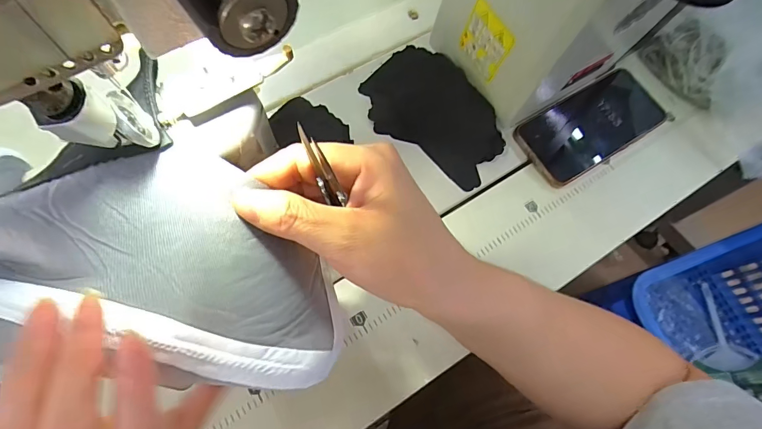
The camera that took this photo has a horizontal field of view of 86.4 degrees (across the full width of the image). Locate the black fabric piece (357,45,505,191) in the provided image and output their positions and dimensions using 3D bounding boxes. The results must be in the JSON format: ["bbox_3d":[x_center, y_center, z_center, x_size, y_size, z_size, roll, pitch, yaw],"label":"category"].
[{"bbox_3d":[0.056,-0.105,0.406,0.148,0.016,0.096,36,86,5],"label":"black fabric piece"}]

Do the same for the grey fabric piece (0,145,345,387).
[{"bbox_3d":[-0.137,0.022,0.197,0.236,0.048,0.098,8,67,-8],"label":"grey fabric piece"}]

